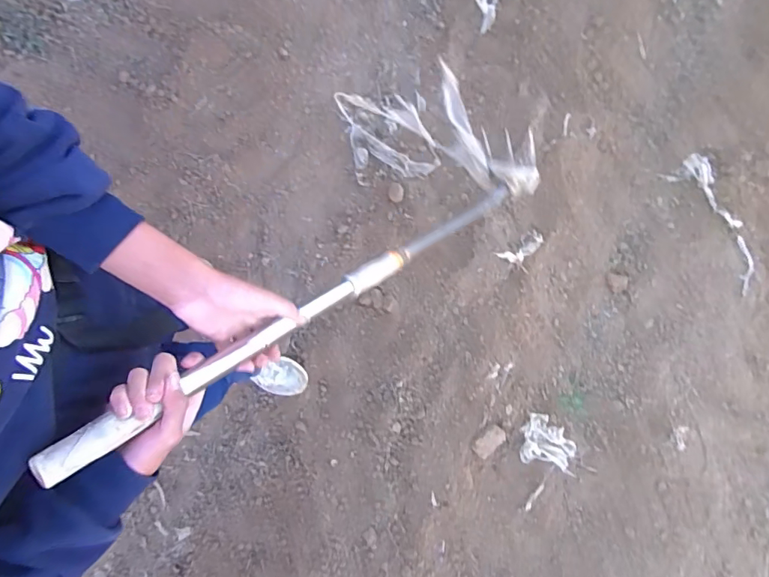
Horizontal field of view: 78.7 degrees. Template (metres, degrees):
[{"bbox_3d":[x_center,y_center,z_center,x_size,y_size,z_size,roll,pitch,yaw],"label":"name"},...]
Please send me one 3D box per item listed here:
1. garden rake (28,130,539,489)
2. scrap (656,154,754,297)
[{"bbox_3d":[0.017,-0.071,0.704,0.103,0.062,0.989,45,45,9],"label":"garden rake"},{"bbox_3d":[1.068,-0.214,1.491,0.146,0.021,0.451,-31,80,11],"label":"scrap"}]

